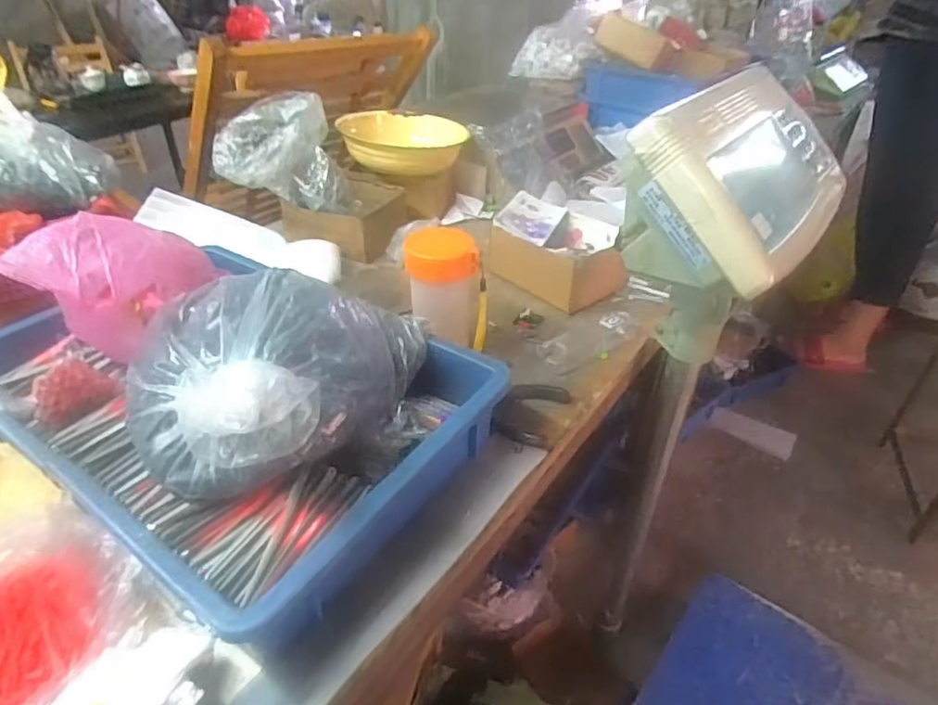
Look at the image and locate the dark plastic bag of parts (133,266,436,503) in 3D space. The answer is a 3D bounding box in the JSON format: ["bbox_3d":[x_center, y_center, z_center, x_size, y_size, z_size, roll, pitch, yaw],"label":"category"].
[{"bbox_3d":[-0.145,0.020,0.457,0.188,0.106,0.186,4,36,3],"label":"dark plastic bag of parts"}]

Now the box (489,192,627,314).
[{"bbox_3d":[0.117,-0.135,0.782,0.124,0.079,0.159,-25,44,-31],"label":"box"}]

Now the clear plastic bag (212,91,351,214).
[{"bbox_3d":[-0.256,-0.262,0.800,0.153,0.121,0.140,-13,38,-18],"label":"clear plastic bag"}]

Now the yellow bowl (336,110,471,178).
[{"bbox_3d":[-0.100,-0.335,0.942,0.189,0.068,0.155,0,36,-2],"label":"yellow bowl"}]

